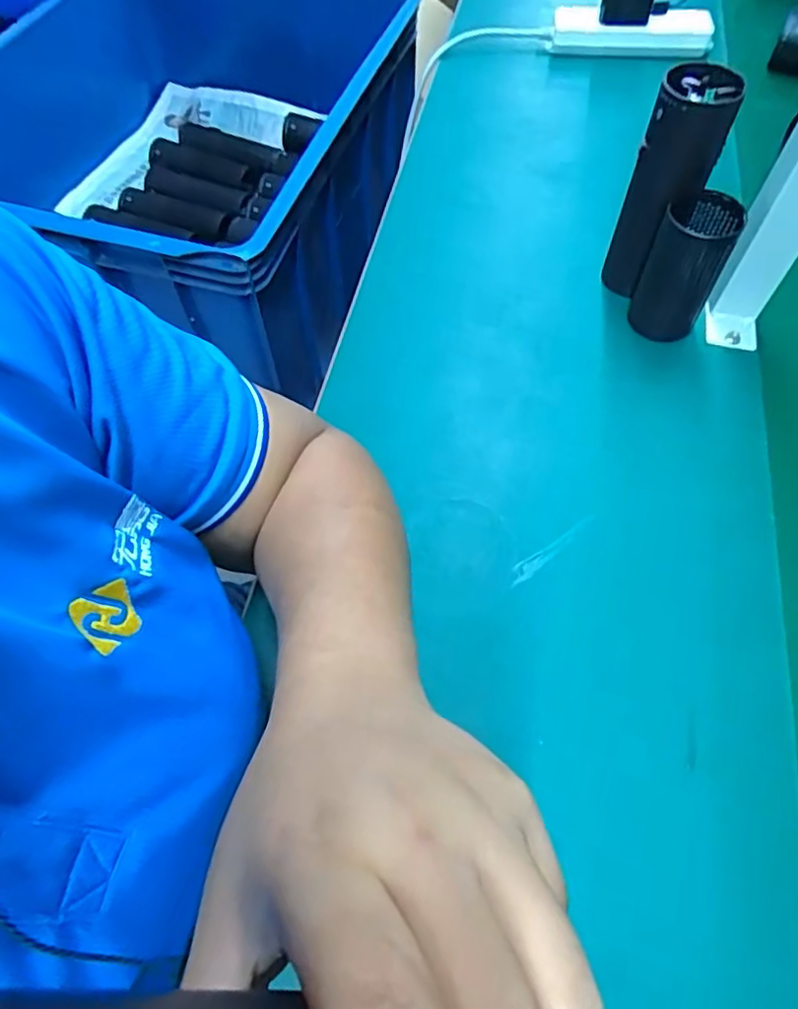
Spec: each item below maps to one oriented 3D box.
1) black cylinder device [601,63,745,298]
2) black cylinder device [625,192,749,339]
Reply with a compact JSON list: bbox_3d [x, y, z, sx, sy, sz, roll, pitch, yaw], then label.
[{"bbox_3d":[0.205,-0.241,0.474,0.053,0.156,0.052,18,62,10],"label":"black cylinder device"},{"bbox_3d":[0.223,-0.186,0.479,0.055,0.099,0.047,25,63,13],"label":"black cylinder device"}]

